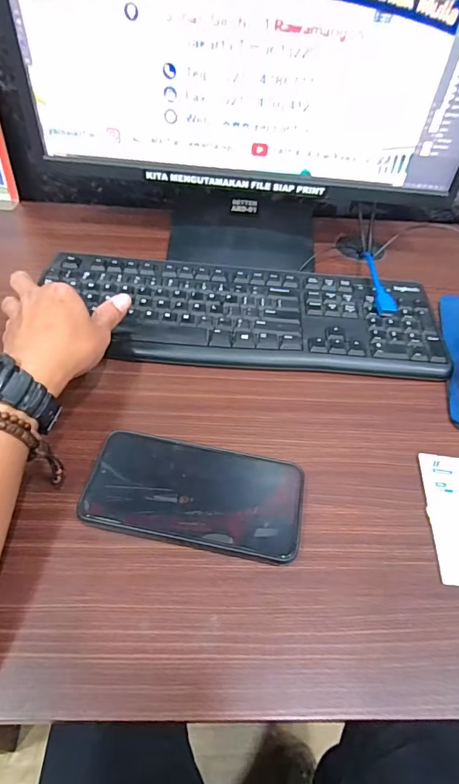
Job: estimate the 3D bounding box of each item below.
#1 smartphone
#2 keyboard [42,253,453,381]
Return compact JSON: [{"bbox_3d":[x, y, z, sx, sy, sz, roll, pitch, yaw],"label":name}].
[{"bbox_3d":[-0.024,0.075,0.333,0.160,0.016,0.082,10,50,3],"label":"smartphone"},{"bbox_3d":[0.014,-0.086,0.467,0.418,0.016,0.158,8,50,2],"label":"keyboard"}]

